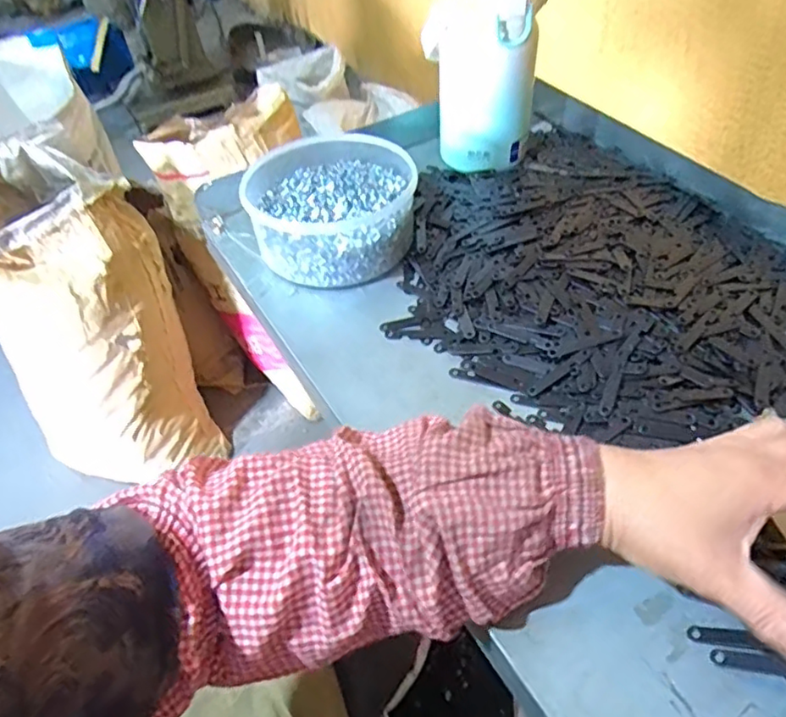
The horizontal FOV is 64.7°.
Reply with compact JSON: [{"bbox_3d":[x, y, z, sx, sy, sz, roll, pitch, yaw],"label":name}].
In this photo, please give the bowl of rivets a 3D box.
[{"bbox_3d":[-0.053,-0.137,0.561,0.143,0.063,0.151,-3,47,3],"label":"bowl of rivets"}]

